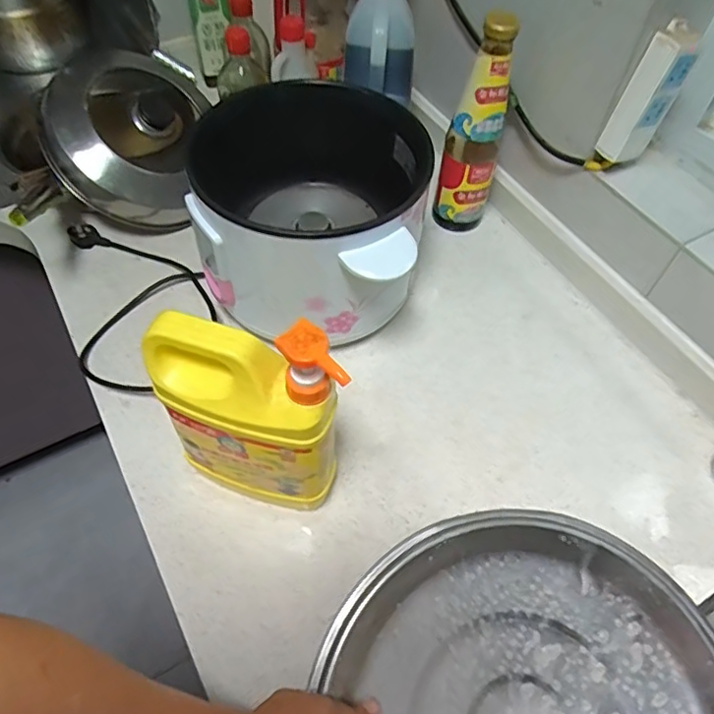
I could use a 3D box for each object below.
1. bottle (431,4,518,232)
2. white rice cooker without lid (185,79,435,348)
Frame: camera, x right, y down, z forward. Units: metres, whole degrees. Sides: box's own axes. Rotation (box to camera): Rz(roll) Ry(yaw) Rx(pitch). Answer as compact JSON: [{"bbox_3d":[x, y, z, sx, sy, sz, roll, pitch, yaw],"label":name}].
[{"bbox_3d":[0.149,-0.275,0.722,0.072,0.271,0.061,14,56,6],"label":"bottle"},{"bbox_3d":[-0.054,-0.162,0.648,0.250,0.176,0.244,1,55,-2],"label":"white rice cooker without lid"}]

